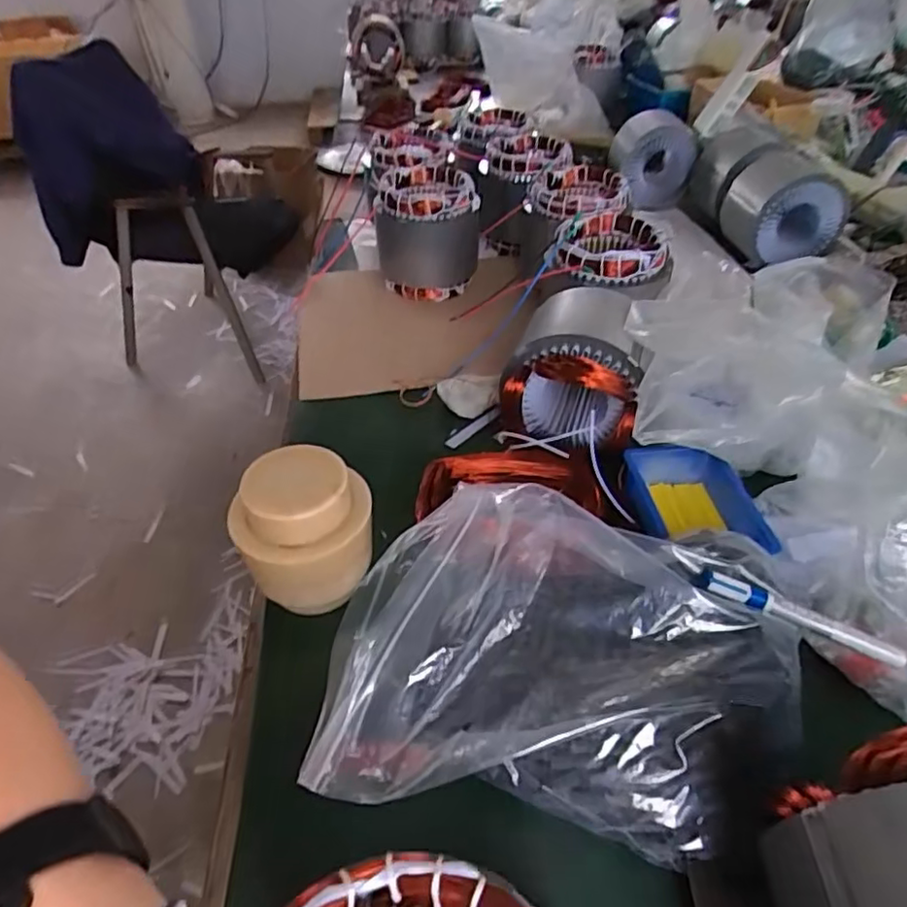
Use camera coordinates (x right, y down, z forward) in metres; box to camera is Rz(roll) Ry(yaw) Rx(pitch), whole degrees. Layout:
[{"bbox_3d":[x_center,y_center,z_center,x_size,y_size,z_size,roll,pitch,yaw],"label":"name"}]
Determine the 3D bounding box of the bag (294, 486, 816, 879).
[{"bbox_3d":[0.079,0.131,0.432,0.299,0.088,0.218,5,42,8],"label":"bag"}]

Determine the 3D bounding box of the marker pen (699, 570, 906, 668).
[{"bbox_3d":[0.245,0.116,0.444,0.141,0.011,0.019,22,45,3],"label":"marker pen"}]

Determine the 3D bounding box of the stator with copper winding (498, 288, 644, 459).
[{"bbox_3d":[0.121,-0.097,0.665,0.139,0.116,0.144,5,42,8],"label":"stator with copper winding"}]

